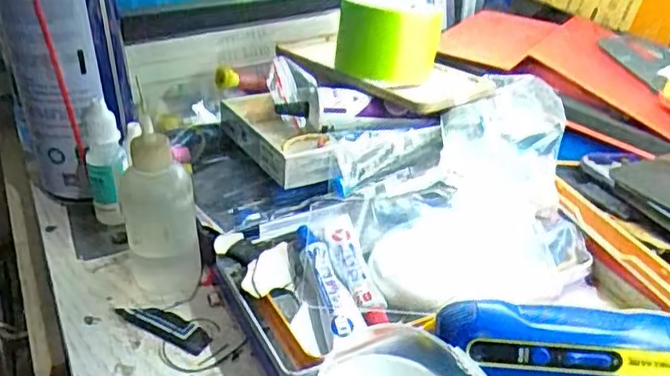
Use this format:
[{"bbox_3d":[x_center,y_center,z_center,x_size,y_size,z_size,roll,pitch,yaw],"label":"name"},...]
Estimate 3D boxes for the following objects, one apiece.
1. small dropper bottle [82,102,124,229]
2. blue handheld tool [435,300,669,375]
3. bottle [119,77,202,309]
[{"bbox_3d":[-0.135,-0.012,0.391,0.019,0.077,0.030,-17,37,-26],"label":"small dropper bottle"},{"bbox_3d":[0.104,0.068,0.290,0.110,0.027,0.029,1,32,-1],"label":"blue handheld tool"},{"bbox_3d":[-0.091,0.008,0.339,0.033,0.102,0.040,-14,35,-22],"label":"bottle"}]

